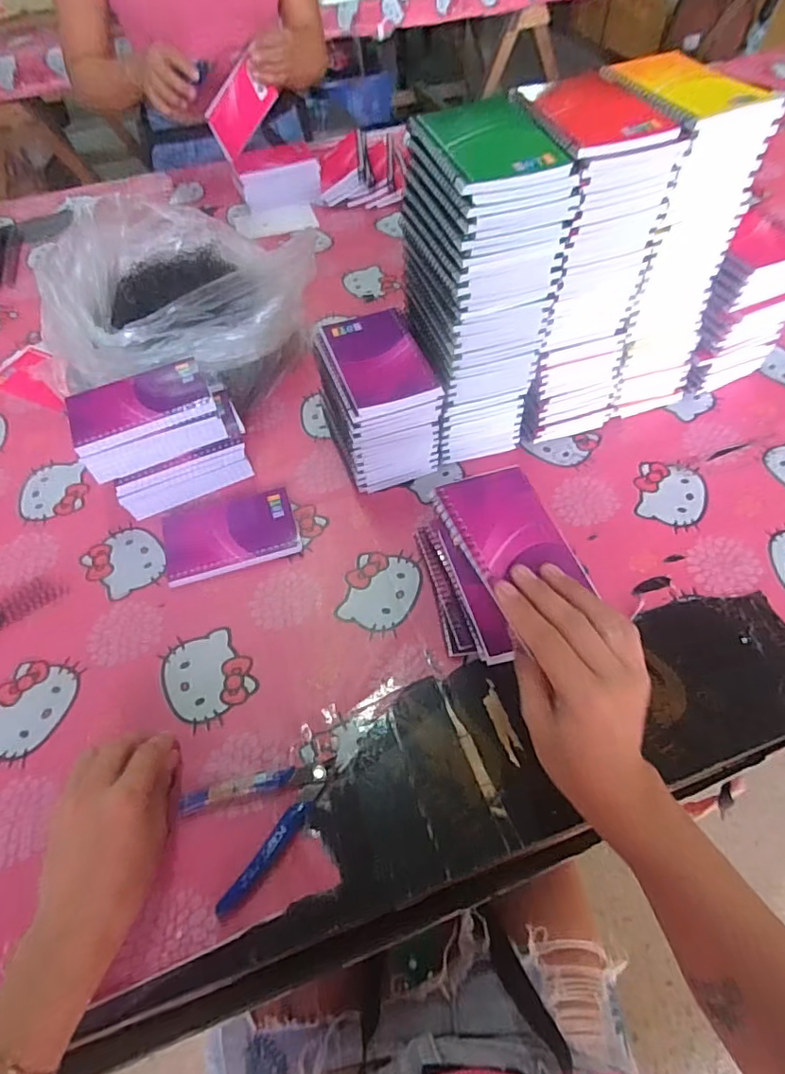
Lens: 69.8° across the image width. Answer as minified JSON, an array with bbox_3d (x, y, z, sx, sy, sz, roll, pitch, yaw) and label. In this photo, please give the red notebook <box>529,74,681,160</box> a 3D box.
[{"bbox_3d":[0.160,-0.342,0.447,0.088,0.011,0.147,-12,56,-6],"label":"red notebook"}]

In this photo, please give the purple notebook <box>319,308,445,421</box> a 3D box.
[{"bbox_3d":[-0.015,-0.170,0.537,0.083,0.015,0.131,-18,57,-9],"label":"purple notebook"}]

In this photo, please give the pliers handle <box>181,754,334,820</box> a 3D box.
[{"bbox_3d":[-0.101,0.190,0.430,0.115,0.013,0.016,-13,55,-5],"label":"pliers handle"}]

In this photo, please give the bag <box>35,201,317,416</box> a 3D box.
[{"bbox_3d":[-0.244,-0.262,0.659,0.232,0.155,0.254,24,60,17],"label":"bag"}]

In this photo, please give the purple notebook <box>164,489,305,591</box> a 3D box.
[{"bbox_3d":[-0.161,-0.004,0.561,0.126,0.022,0.079,-16,55,-7],"label":"purple notebook"}]

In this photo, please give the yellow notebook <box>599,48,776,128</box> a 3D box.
[{"bbox_3d":[0.237,-0.375,0.465,0.097,0.008,0.132,-17,57,-9],"label":"yellow notebook"}]

